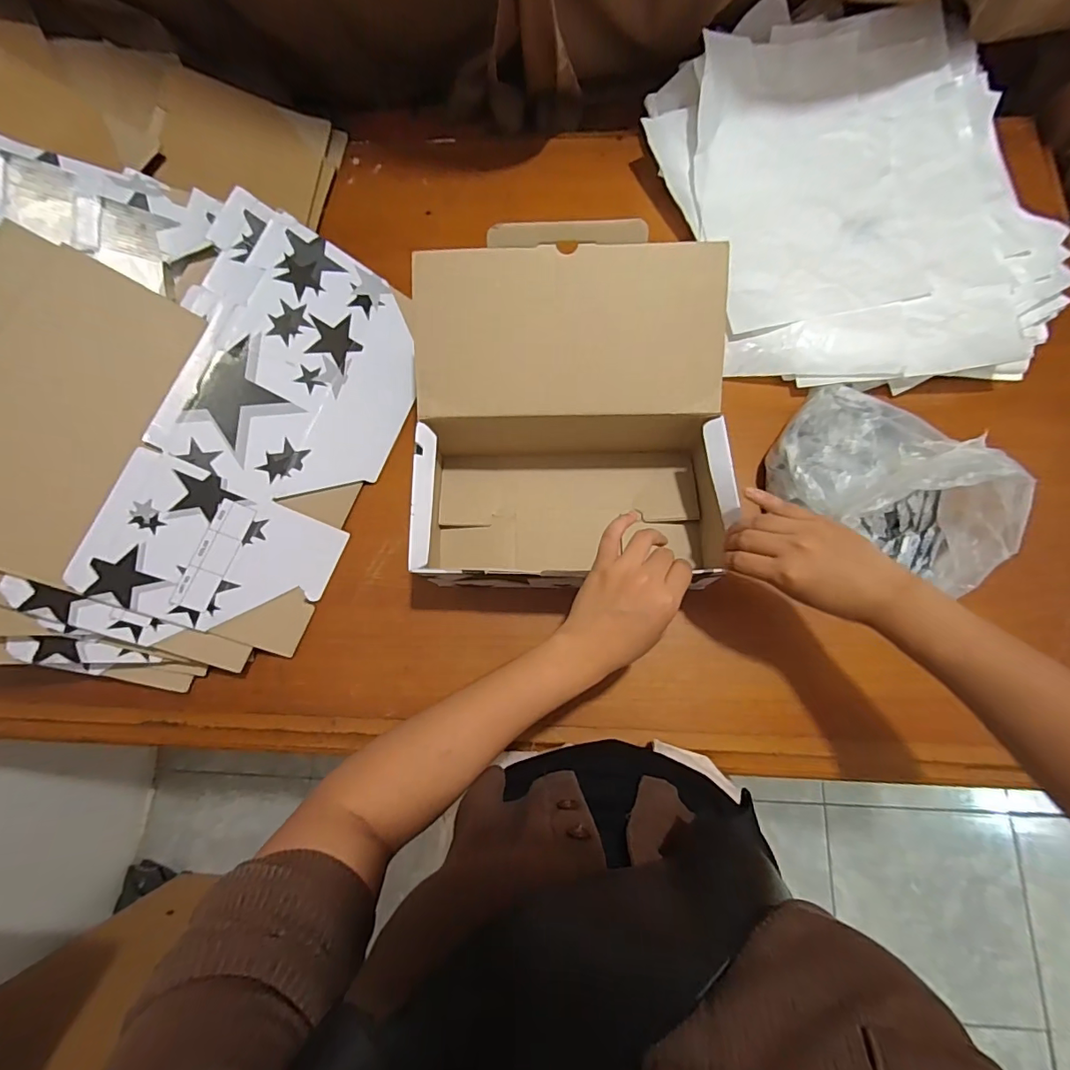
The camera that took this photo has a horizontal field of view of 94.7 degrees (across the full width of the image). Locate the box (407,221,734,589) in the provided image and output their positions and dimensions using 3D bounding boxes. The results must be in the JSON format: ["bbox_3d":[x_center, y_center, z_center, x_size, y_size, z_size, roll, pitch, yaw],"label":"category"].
[{"bbox_3d":[0.029,-0.106,0.481,0.291,0.154,0.297,0,81,3],"label":"box"}]

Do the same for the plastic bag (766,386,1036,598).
[{"bbox_3d":[0.328,-0.042,0.454,0.150,0.102,0.219,-39,79,-3],"label":"plastic bag"}]

